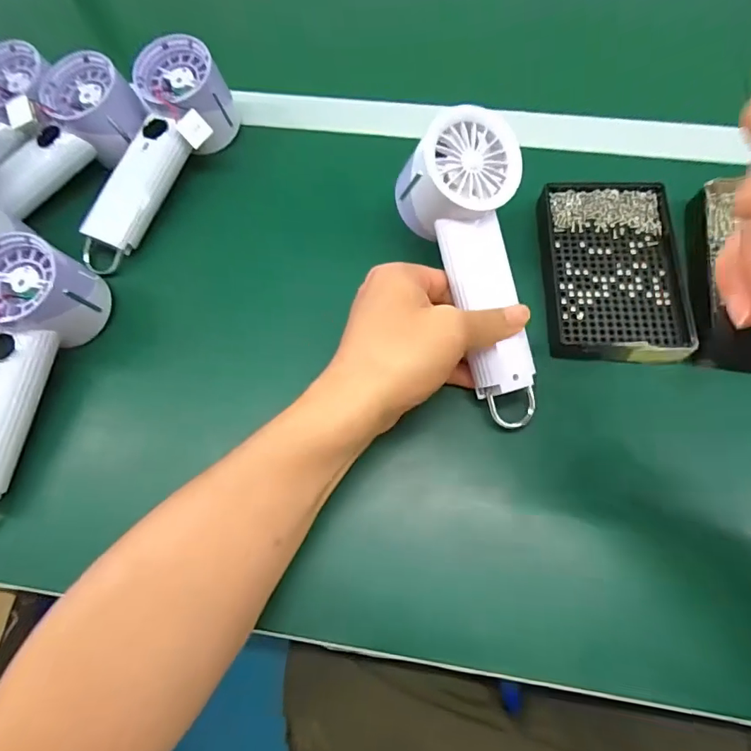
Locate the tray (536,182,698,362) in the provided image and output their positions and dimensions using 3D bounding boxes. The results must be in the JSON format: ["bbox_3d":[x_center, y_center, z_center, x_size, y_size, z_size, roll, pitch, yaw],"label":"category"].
[{"bbox_3d":[0.171,-0.077,0.340,0.095,0.023,0.143,1,70,3],"label":"tray"}]

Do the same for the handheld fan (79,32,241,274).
[{"bbox_3d":[-0.174,-0.171,0.380,0.065,0.056,0.187,24,86,10],"label":"handheld fan"}]

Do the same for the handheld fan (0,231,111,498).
[{"bbox_3d":[-0.241,0.005,0.307,0.064,0.058,0.188,6,71,5],"label":"handheld fan"}]

